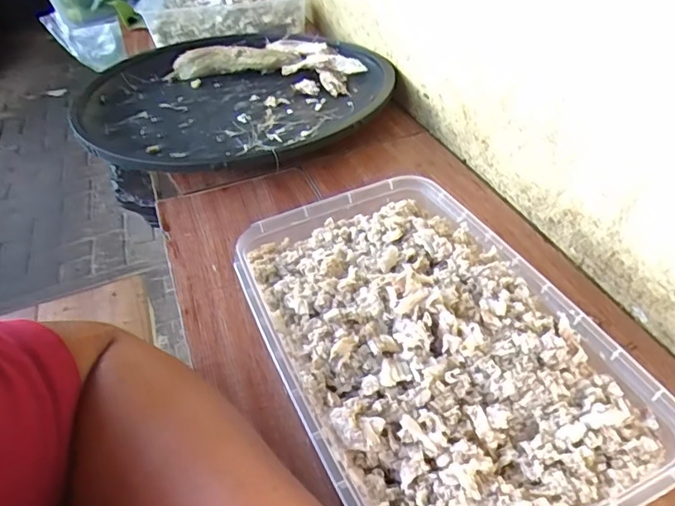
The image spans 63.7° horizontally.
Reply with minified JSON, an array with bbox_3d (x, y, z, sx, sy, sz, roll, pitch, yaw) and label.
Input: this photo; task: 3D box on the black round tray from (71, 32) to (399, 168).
[{"bbox_3d":[-0.124,-0.208,0.676,0.355,0.039,0.389,-3,42,2],"label":"black round tray"}]

